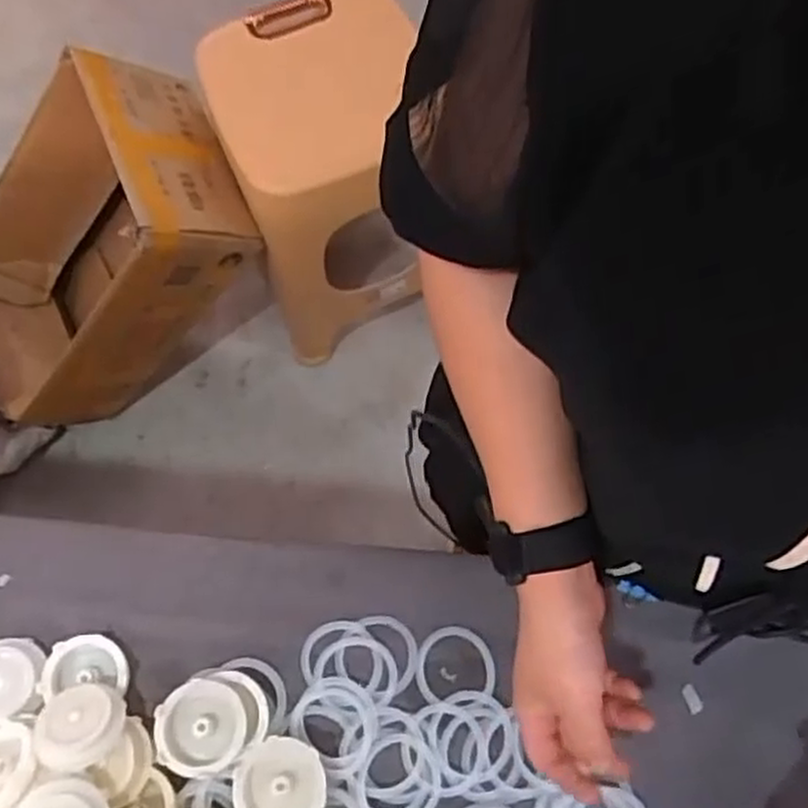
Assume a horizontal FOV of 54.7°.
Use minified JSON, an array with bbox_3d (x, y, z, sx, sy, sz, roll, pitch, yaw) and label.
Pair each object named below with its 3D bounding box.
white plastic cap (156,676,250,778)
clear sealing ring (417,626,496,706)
[{"bbox_3d":[-0.136,0.216,0.523,0.058,0.015,0.058,5,64,-11],"label":"white plastic cap"},{"bbox_3d":[0.035,0.182,0.550,0.055,0.004,0.048,-9,72,-2],"label":"clear sealing ring"}]

